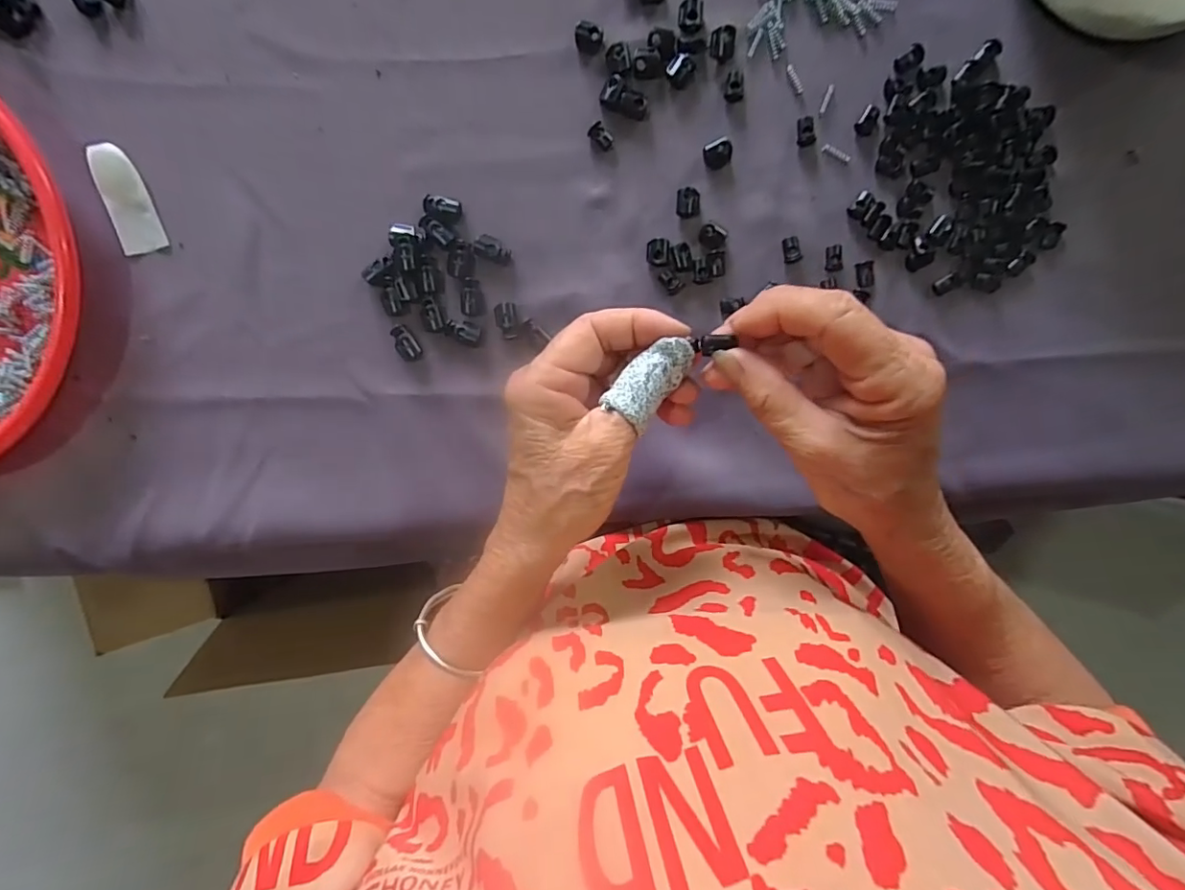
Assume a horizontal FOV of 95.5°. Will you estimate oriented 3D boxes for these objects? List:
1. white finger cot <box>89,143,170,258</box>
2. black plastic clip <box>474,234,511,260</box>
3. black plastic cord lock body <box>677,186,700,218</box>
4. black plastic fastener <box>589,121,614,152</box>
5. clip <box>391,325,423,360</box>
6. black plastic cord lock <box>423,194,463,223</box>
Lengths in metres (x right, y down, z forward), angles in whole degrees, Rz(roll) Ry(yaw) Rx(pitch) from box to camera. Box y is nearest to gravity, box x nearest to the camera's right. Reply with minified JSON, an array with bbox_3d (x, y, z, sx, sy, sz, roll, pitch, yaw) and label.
[{"bbox_3d":[-0.264,-0.138,0.302,0.025,0.009,0.054,-17,99,2],"label":"white finger cot"},{"bbox_3d":[-0.057,-0.113,0.308,0.020,0.006,0.011,23,98,-4],"label":"black plastic clip"},{"bbox_3d":[0.055,-0.138,0.305,0.013,0.004,0.017,-1,99,-1],"label":"black plastic cord lock body"},{"bbox_3d":[0.005,-0.173,0.300,0.015,0.005,0.009,44,96,-7],"label":"black plastic fastener"},{"bbox_3d":[-0.110,-0.060,0.316,0.012,0.005,0.022,-32,98,4],"label":"clip"},{"bbox_3d":[-0.085,-0.134,0.304,0.020,0.005,0.013,14,99,-3],"label":"black plastic cord lock"}]

